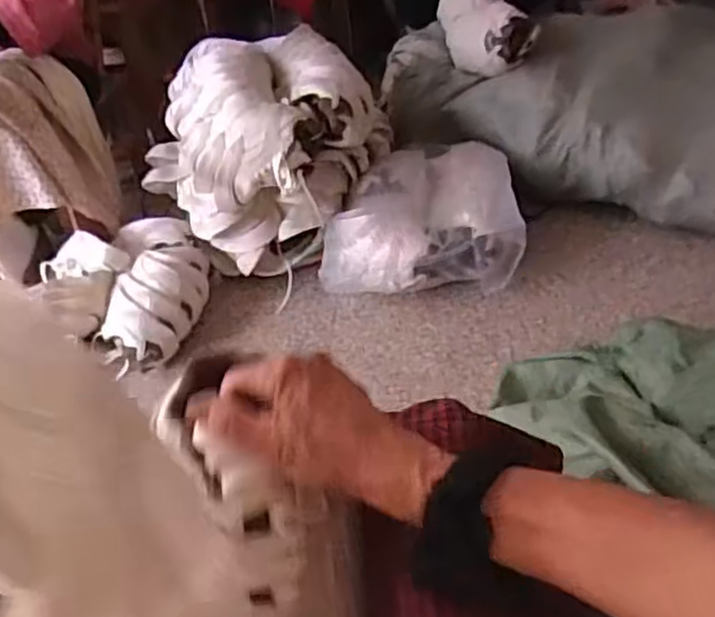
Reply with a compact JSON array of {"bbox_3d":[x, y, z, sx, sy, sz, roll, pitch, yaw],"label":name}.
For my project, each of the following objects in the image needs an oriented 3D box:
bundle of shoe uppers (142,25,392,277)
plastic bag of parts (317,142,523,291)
[{"bbox_3d":[-0.169,-0.301,1.379,0.365,0.328,0.351,23,47,34],"label":"bundle of shoe uppers"},{"bbox_3d":[0.111,-0.176,1.355,0.352,0.155,0.317,-5,37,3],"label":"plastic bag of parts"}]

